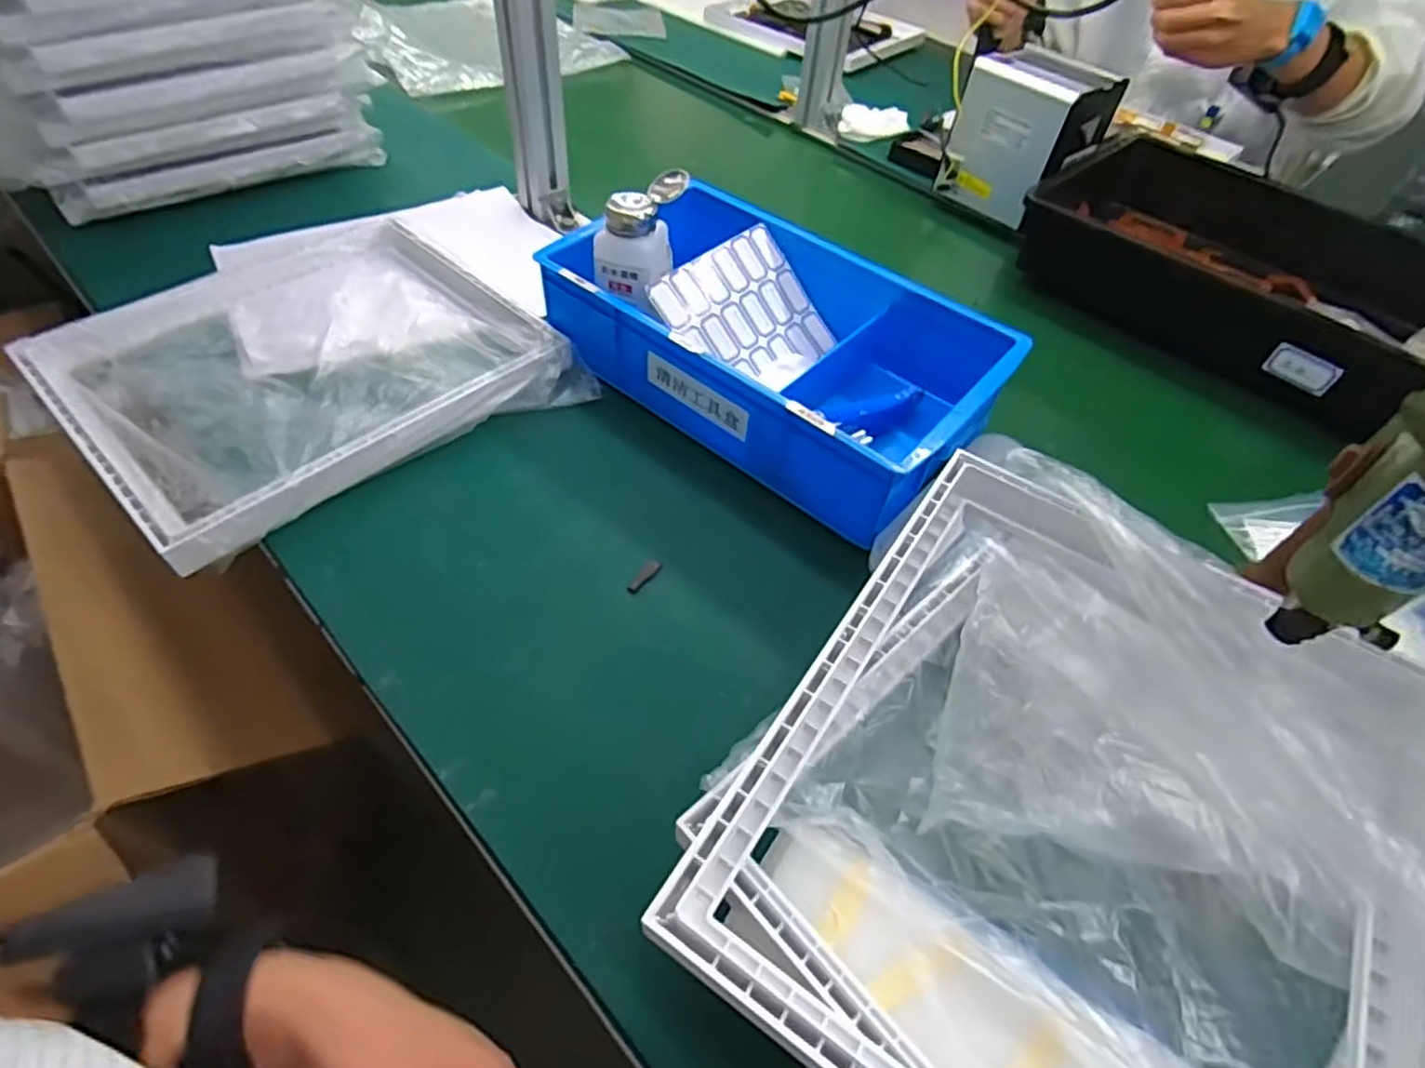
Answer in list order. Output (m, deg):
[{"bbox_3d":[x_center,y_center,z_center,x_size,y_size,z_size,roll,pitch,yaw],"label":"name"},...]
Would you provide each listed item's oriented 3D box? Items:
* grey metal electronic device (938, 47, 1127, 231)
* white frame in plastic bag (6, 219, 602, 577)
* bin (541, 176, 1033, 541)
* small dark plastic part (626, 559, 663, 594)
[{"bbox_3d":[0.355,-0.452,0.810,0.114,0.135,0.128,-33,60,-27],"label":"grey metal electronic device"},{"bbox_3d":[-0.317,-0.145,0.588,0.320,0.032,0.352,37,57,24],"label":"white frame in plastic bag"},{"bbox_3d":[0.057,-0.161,0.577,0.336,0.100,0.208,35,56,23],"label":"bin"},{"bbox_3d":[-0.047,0.029,0.486,0.011,0.004,0.030,30,55,20],"label":"small dark plastic part"}]

